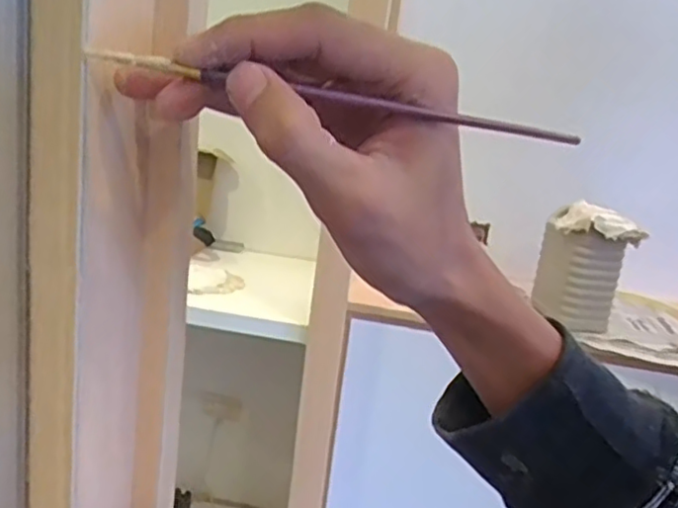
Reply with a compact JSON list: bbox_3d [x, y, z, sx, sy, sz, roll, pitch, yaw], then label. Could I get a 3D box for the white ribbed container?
[{"bbox_3d":[0.490,0.023,1.343,0.167,0.243,0.132,11,15,14],"label":"white ribbed container"}]

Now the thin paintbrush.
[{"bbox_3d":[-0.001,-0.051,0.216,0.160,0.004,0.005,10,14,-2],"label":"thin paintbrush"}]

